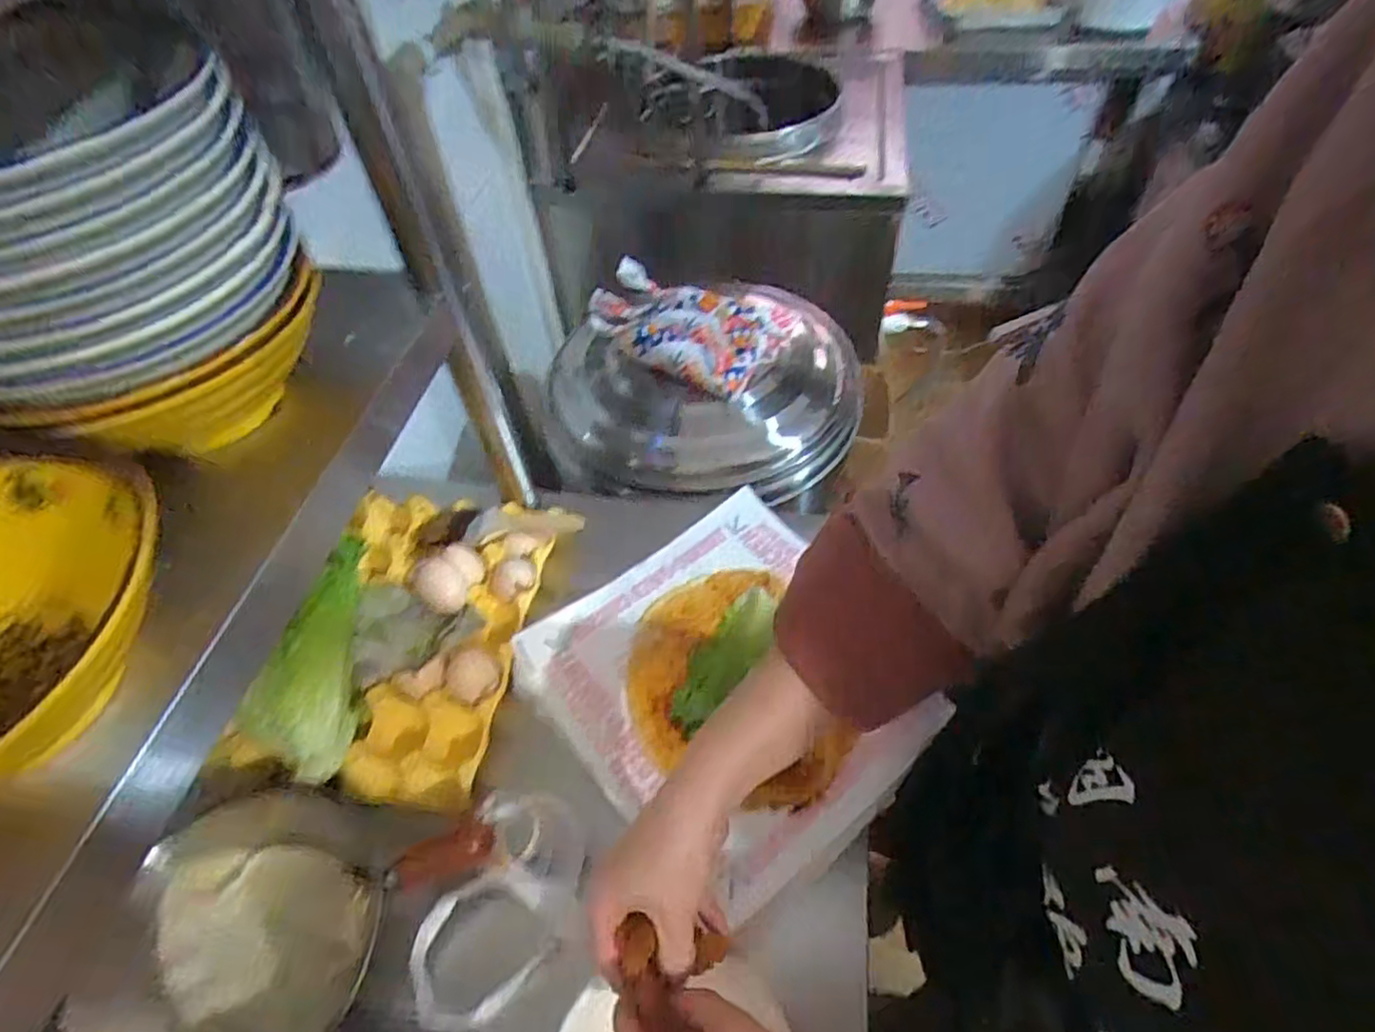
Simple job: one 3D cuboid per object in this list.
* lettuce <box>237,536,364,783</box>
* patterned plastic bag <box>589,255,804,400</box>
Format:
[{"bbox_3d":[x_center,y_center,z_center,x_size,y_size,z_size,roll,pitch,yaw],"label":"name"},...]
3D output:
[{"bbox_3d":[-0.296,0.111,0.535,0.063,0.068,0.181,-7,51,-1],"label":"lettuce"},{"bbox_3d":[0.000,-0.232,0.852,0.244,0.071,0.161,19,55,19],"label":"patterned plastic bag"}]

